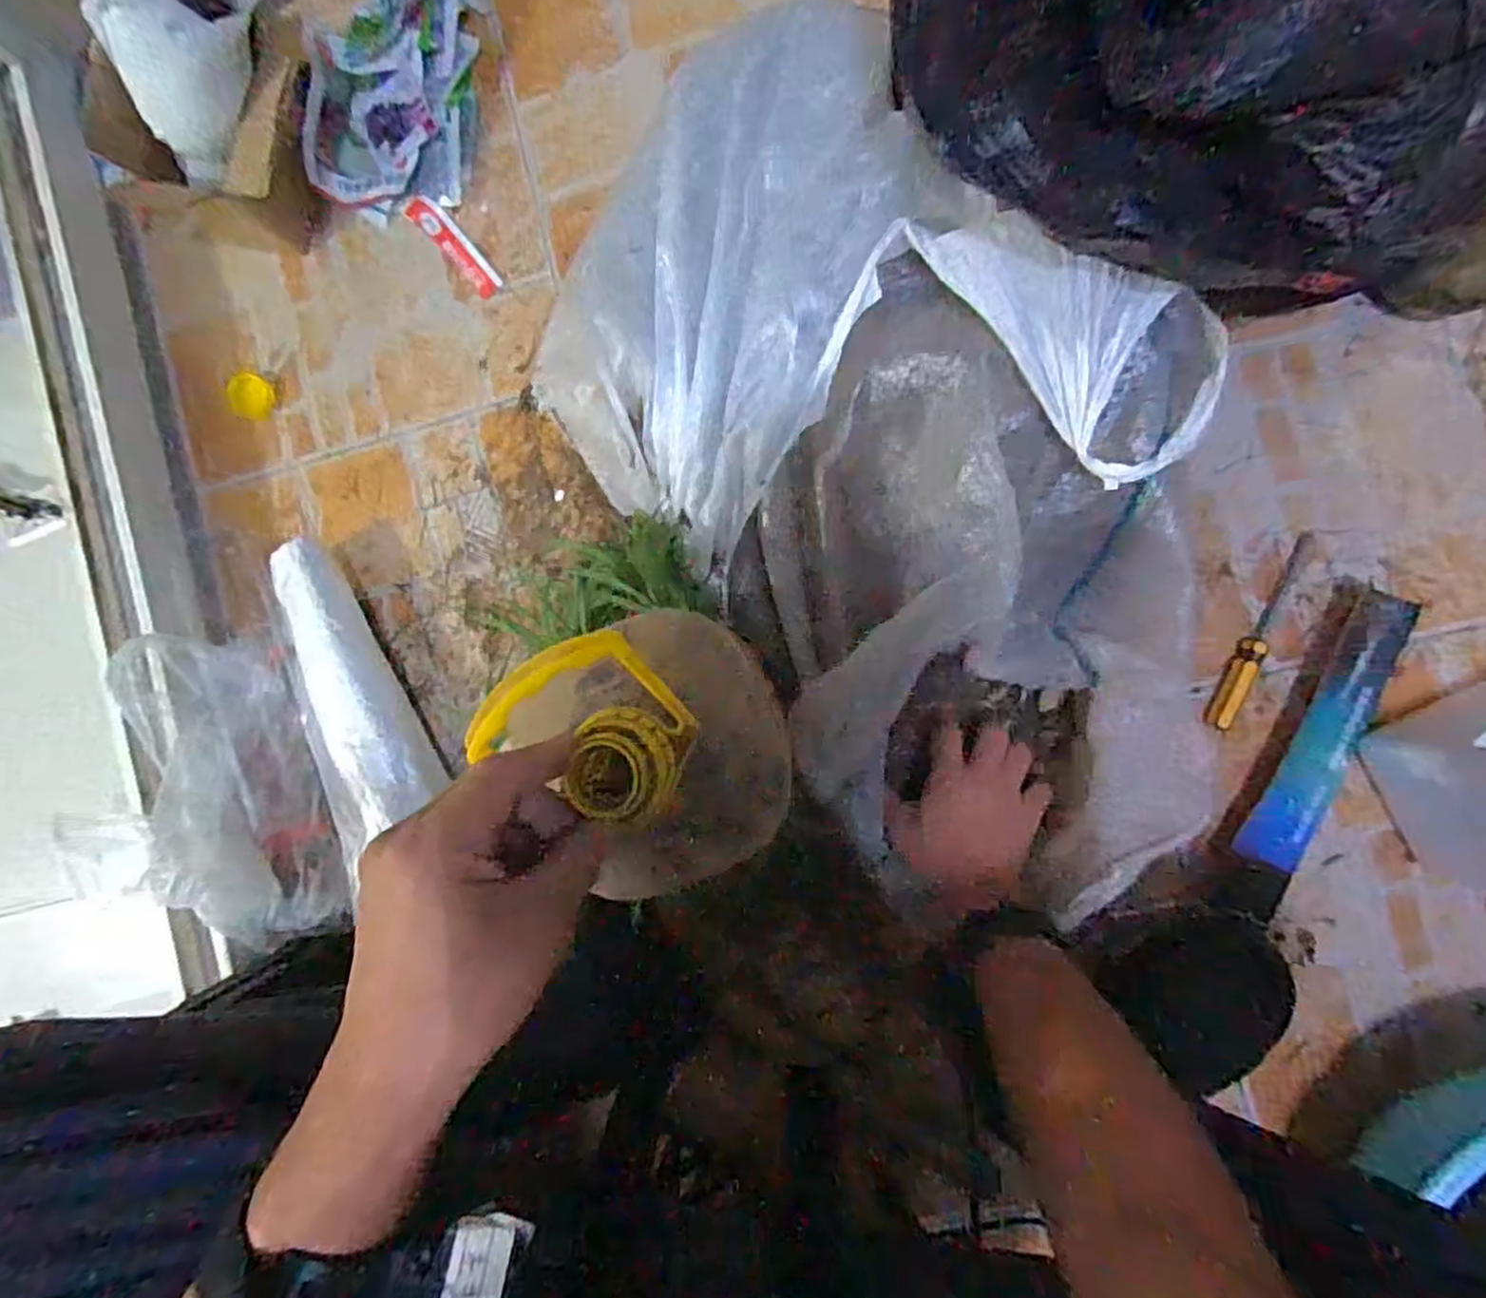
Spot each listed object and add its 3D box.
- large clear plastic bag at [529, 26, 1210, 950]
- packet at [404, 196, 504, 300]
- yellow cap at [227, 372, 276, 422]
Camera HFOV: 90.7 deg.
[{"bbox_3d":[0.119,-0.118,0.524,0.350,0.143,0.585,-38,86,5],"label":"large clear plastic bag"},{"bbox_3d":[-0.267,-0.374,0.678,0.028,0.007,0.114,-44,86,5],"label":"packet"},{"bbox_3d":[-0.480,-0.246,0.719,0.049,0.014,0.041,18,92,6],"label":"yellow cap"}]

